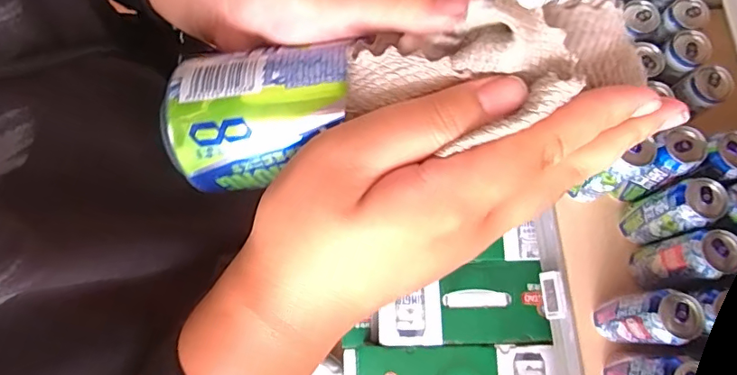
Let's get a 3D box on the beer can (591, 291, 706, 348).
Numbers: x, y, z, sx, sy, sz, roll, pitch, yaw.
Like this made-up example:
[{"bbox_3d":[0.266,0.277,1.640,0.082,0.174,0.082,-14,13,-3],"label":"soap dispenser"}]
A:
[{"bbox_3d":[0.365,0.176,0.670,0.059,0.159,0.060,0,74,0],"label":"beer can"}]

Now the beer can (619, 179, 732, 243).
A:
[{"bbox_3d":[0.423,0.034,0.714,0.065,0.150,0.061,0,74,0],"label":"beer can"}]

